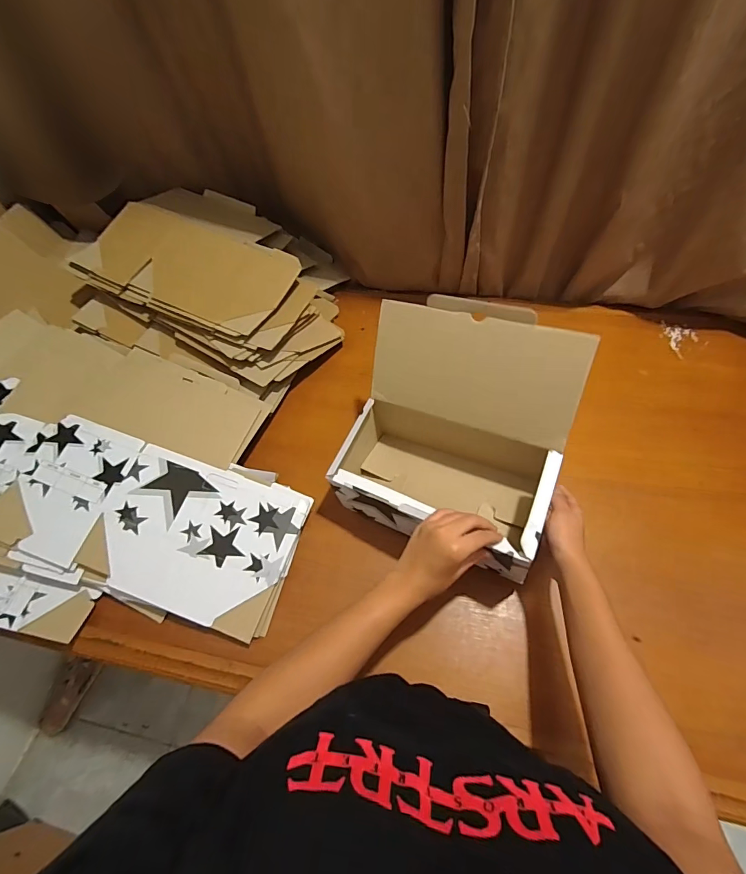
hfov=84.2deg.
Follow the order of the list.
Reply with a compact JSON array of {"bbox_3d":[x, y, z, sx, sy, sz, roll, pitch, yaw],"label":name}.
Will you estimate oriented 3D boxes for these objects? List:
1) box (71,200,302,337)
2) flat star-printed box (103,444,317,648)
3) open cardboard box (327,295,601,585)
[{"bbox_3d":[-0.347,-0.318,0.765,0.395,0.018,0.190,22,71,10],"label":"box"},{"bbox_3d":[-0.256,0.142,0.604,0.274,0.013,0.204,18,68,6],"label":"flat star-printed box"},{"bbox_3d":[0.104,0.001,0.568,0.279,0.246,0.264,23,63,17],"label":"open cardboard box"}]

